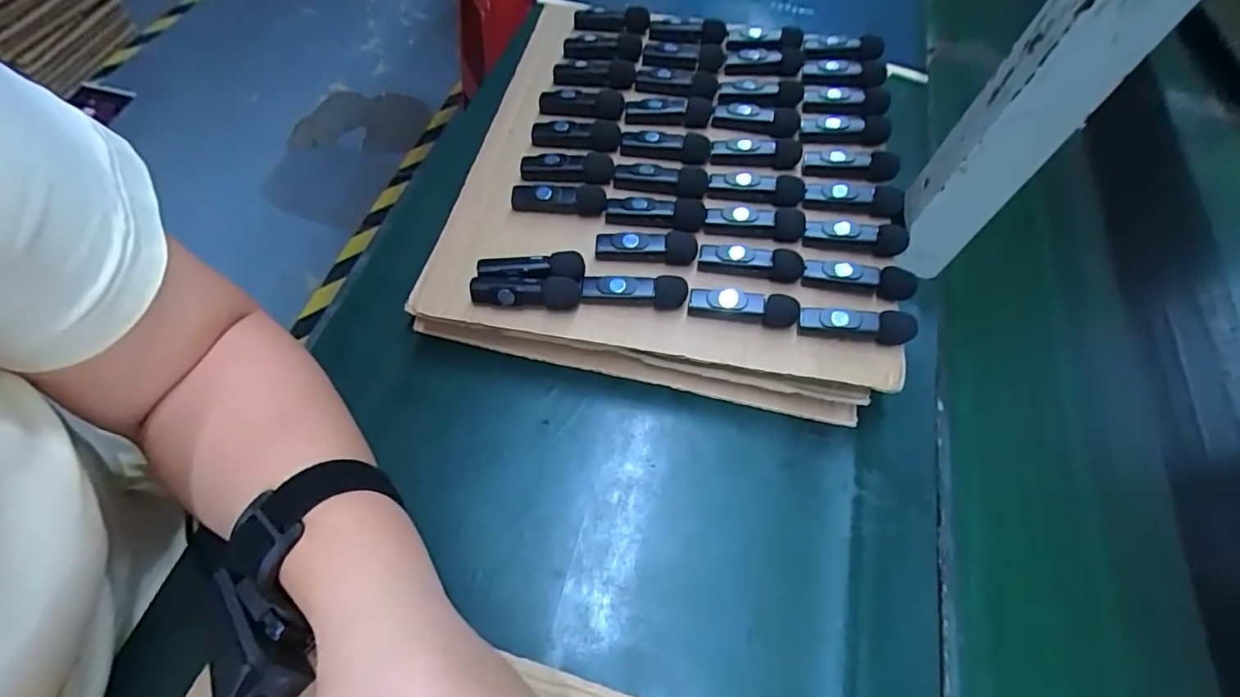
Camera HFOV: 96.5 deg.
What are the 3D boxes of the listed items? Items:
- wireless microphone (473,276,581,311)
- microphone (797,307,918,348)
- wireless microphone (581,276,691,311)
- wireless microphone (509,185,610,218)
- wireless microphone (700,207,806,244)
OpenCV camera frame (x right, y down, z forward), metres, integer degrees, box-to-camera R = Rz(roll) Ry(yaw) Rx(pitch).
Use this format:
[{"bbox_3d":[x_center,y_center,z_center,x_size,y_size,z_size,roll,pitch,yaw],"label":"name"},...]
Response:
[{"bbox_3d":[-0.057,-0.034,0.335,0.065,0.014,0.015,5,60,-4],"label":"wireless microphone"},{"bbox_3d":[0.138,-0.014,0.323,0.063,0.020,0.013,11,60,0],"label":"microphone"},{"bbox_3d":[0.009,-0.036,0.336,0.063,0.016,0.014,6,60,-3],"label":"wireless microphone"},{"bbox_3d":[-0.041,-0.100,0.373,0.063,0.018,0.013,7,60,-2],"label":"wireless microphone"},{"bbox_3d":[0.089,-0.085,0.364,0.065,0.018,0.021,10,60,-1],"label":"wireless microphone"}]

